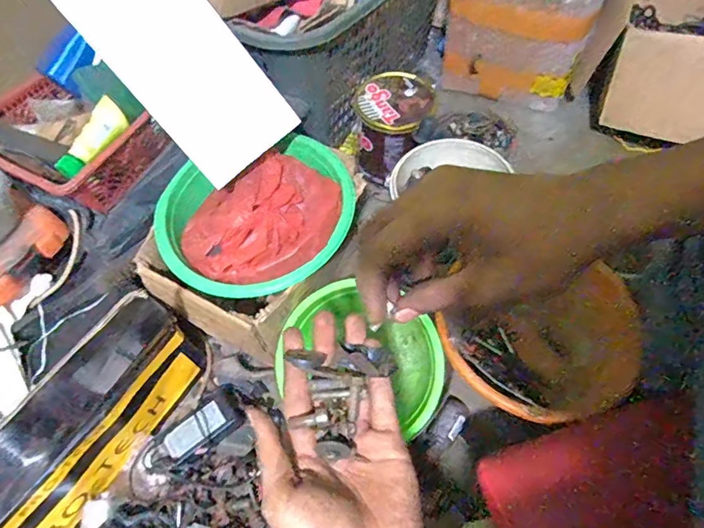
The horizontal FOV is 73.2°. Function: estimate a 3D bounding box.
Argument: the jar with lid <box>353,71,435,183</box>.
[{"bbox_3d":[0.078,-0.254,0.896,0.147,0.143,0.157,-2,59,4],"label":"jar with lid"}]

